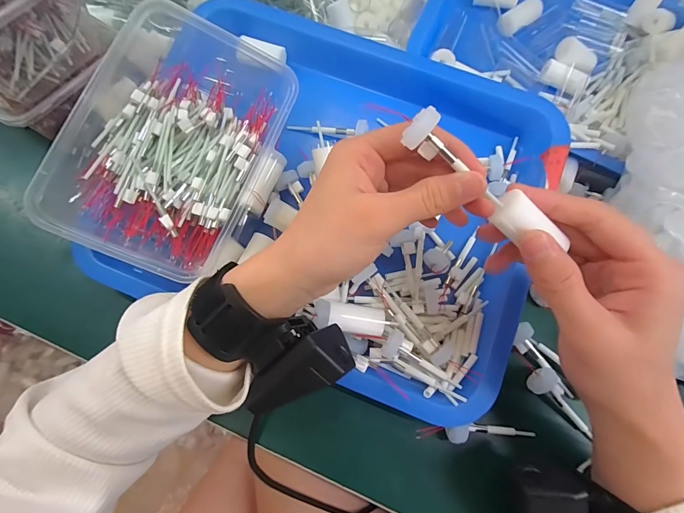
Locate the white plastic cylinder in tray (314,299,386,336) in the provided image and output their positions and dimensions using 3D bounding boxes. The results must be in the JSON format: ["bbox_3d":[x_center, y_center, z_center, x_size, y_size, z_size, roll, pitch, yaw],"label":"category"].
[{"bbox_3d":[0.005,0.043,0.243,0.049,0.015,0.020,14,69,-12],"label":"white plastic cylinder in tray"}]

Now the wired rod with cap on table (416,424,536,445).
[{"bbox_3d":[0.094,0.121,0.237,0.083,0.022,0.012,-2,70,-3],"label":"wired rod with cap on table"}]

